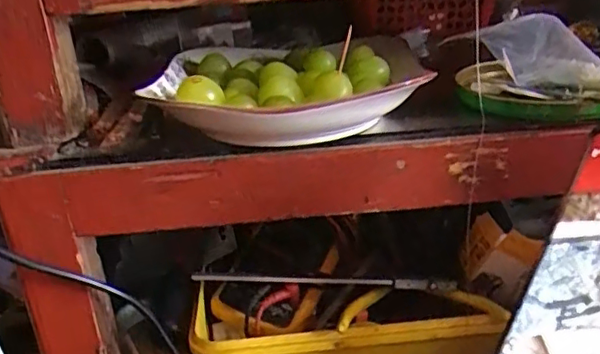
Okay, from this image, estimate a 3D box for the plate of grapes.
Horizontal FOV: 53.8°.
[{"bbox_3d":[-0.012,-0.064,0.418,0.182,0.037,0.177,-4,22,1],"label":"plate of grapes"}]

